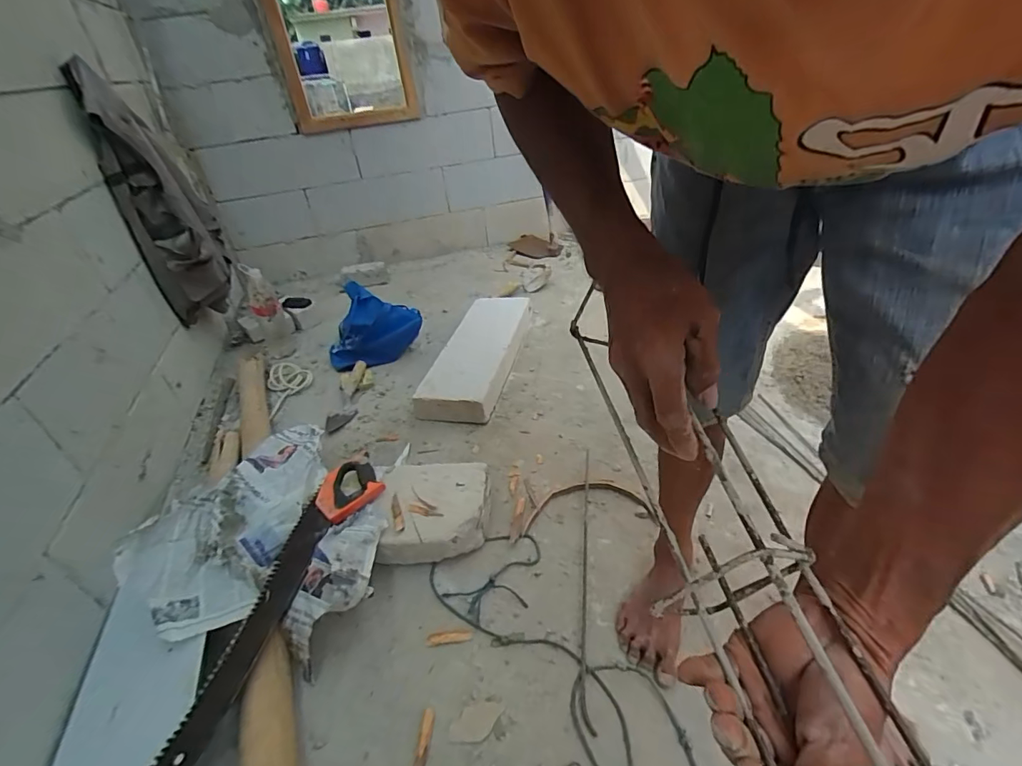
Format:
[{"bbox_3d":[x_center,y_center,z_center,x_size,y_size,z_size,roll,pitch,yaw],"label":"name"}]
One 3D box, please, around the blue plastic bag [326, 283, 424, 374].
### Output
[{"bbox_3d":[-0.480,-0.171,1.551,0.269,0.179,0.261,22,44,34],"label":"blue plastic bag"}]

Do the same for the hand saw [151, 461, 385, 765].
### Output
[{"bbox_3d":[-0.394,0.335,0.805,0.126,0.038,0.529,1,38,23],"label":"hand saw"}]

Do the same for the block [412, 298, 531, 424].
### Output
[{"bbox_3d":[-0.100,-0.085,1.441,0.199,0.096,0.600,4,37,16],"label":"block"}]

